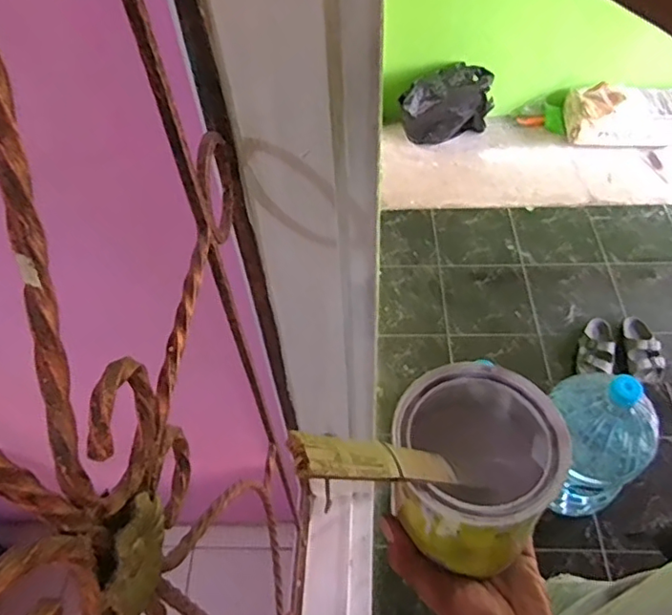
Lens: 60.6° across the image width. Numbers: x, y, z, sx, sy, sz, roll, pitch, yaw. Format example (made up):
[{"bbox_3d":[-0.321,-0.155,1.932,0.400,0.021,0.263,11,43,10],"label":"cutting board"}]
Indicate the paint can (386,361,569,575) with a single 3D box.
[{"bbox_3d":[0.090,0.105,0.385,0.101,0.087,0.105,4,53,5],"label":"paint can"}]

